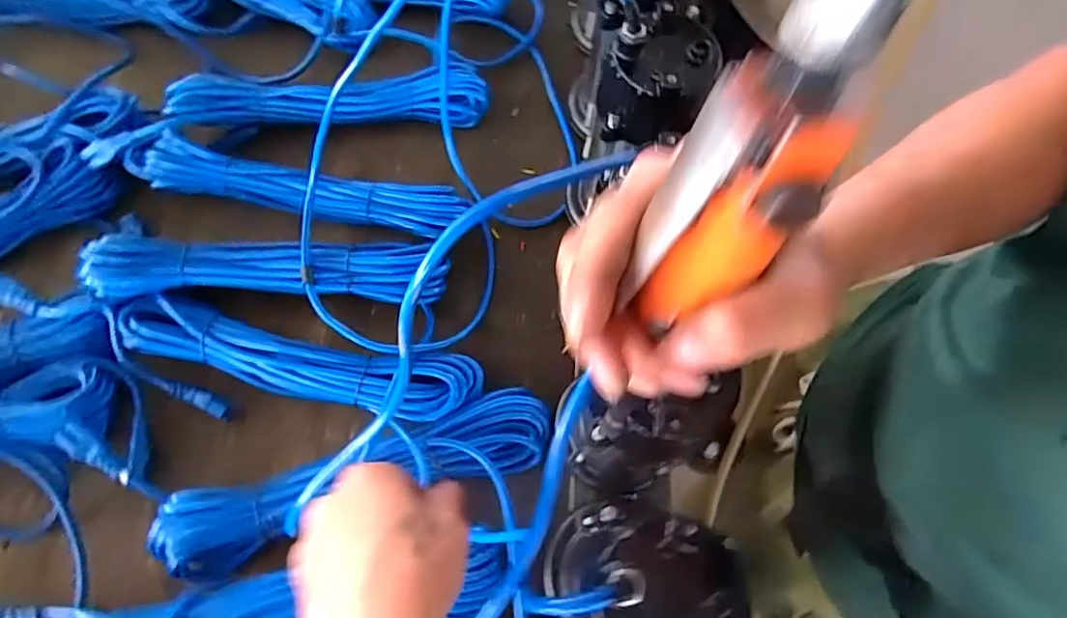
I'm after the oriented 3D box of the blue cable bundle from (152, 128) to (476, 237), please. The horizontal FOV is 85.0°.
[{"bbox_3d":[-0.243,-0.125,0.636,0.348,0.059,0.064,12,68,3],"label":"blue cable bundle"}]

